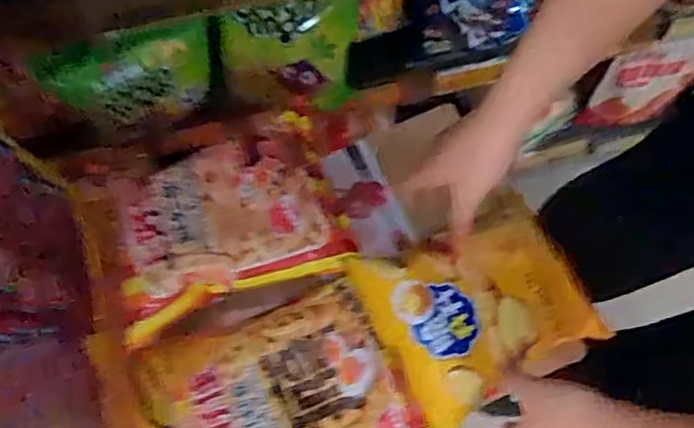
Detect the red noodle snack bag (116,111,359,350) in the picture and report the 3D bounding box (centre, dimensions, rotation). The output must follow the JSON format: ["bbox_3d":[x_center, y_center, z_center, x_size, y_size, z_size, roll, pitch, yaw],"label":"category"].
[{"bbox_3d":[-0.116,0.003,0.587,0.215,0.044,0.160,-18,75,-5],"label":"red noodle snack bag"}]

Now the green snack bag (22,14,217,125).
[{"bbox_3d":[-0.207,-0.134,0.633,0.159,0.127,0.037,-18,75,-4],"label":"green snack bag"}]

